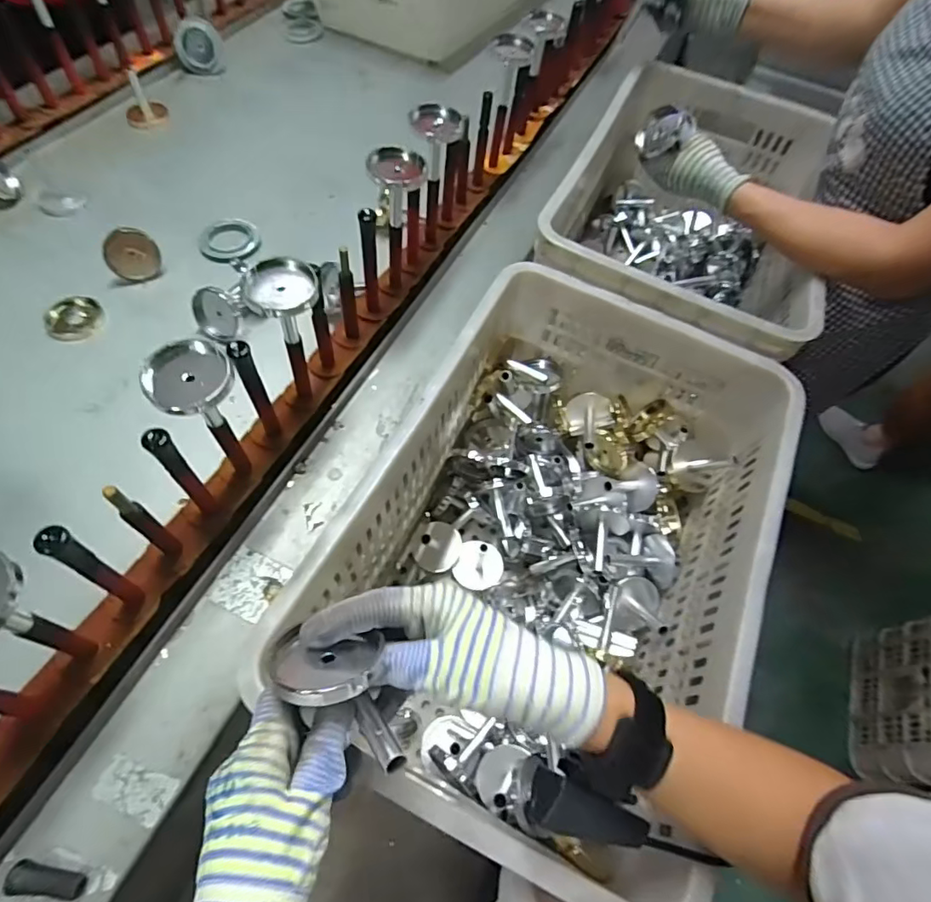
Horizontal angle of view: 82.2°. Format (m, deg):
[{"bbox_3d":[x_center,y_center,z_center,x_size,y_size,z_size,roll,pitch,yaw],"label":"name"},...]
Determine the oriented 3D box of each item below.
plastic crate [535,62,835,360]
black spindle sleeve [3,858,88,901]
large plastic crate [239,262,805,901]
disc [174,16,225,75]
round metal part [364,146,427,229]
[{"bbox_3d":[0.339,-0.343,0.872,0.354,0.264,0.548,23,61,9],"label":"plastic crate"},{"bbox_3d":[-0.315,0.323,0.403,0.053,0.021,0.020,7,60,0],"label":"black spindle sleeve"},{"bbox_3d":[0.110,0.075,0.622,0.353,0.276,0.548,25,61,10],"label":"large plastic crate"},{"bbox_3d":[-0.499,-0.755,0.998,0.080,0.090,0.028,-17,25,-18],"label":"disc"},{"bbox_3d":[-0.076,-0.292,0.607,0.063,0.082,0.063,-1,60,-5],"label":"round metal part"}]

